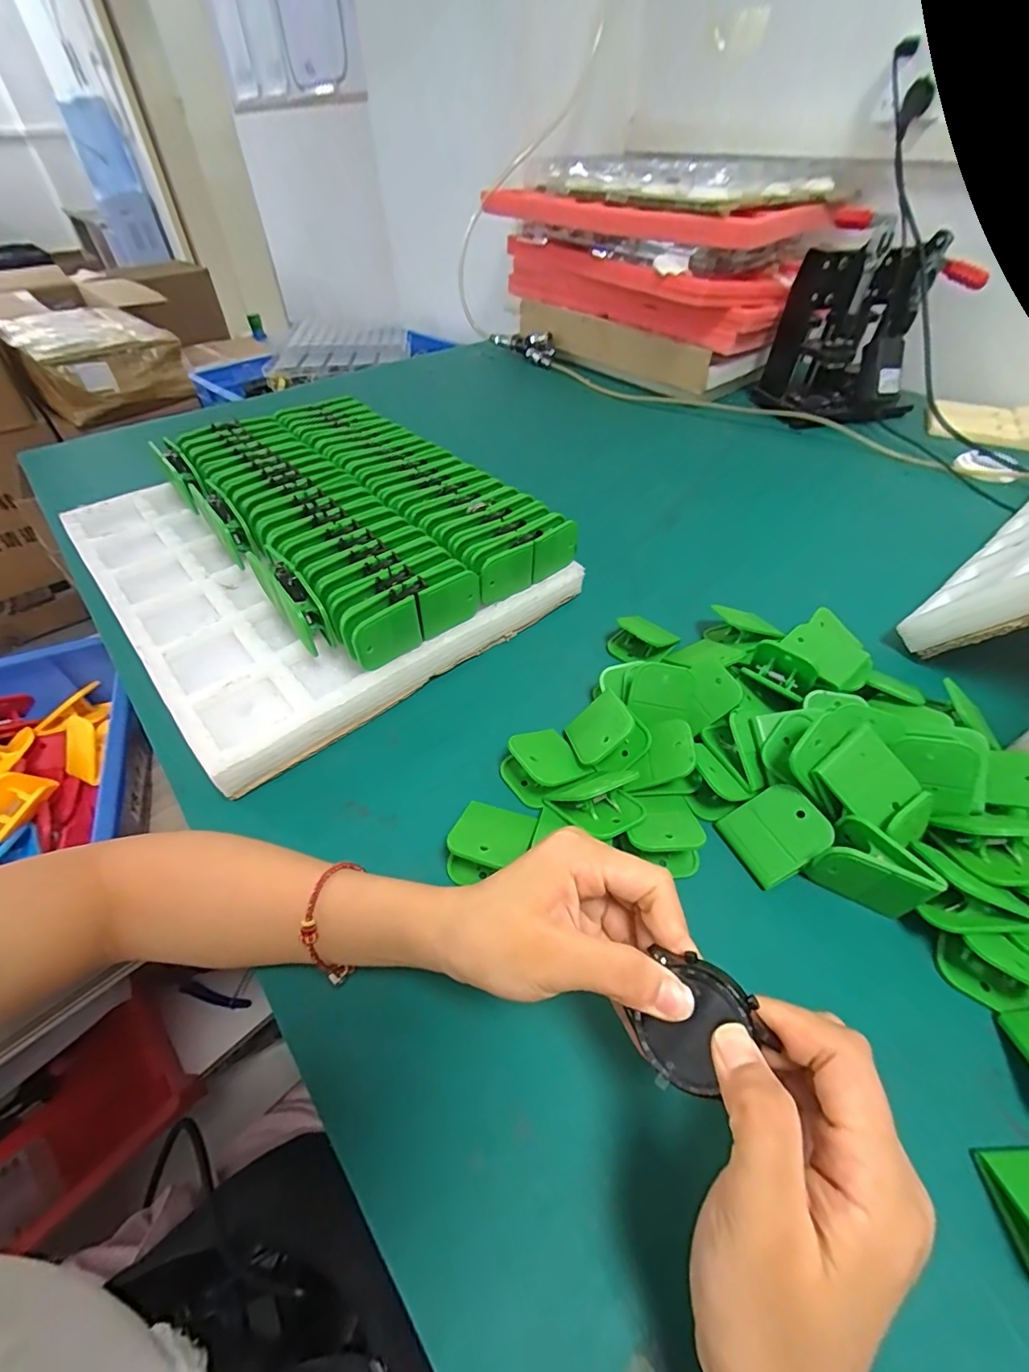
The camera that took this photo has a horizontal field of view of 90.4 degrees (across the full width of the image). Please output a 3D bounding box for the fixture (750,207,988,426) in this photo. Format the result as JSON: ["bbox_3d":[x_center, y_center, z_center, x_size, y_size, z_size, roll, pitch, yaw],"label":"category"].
[{"bbox_3d":[0.502,-0.521,0.738,0.217,0.224,0.175,21,51,19],"label":"fixture"}]

